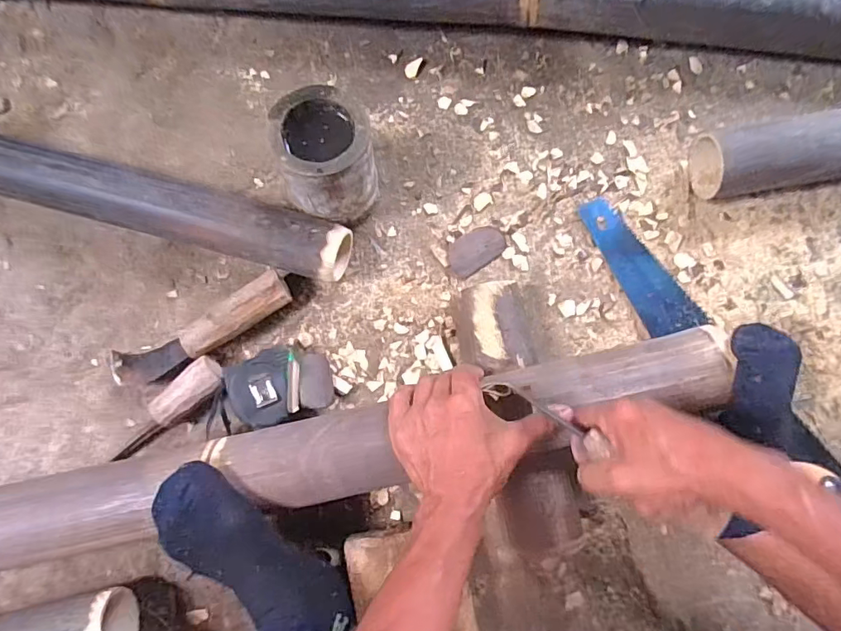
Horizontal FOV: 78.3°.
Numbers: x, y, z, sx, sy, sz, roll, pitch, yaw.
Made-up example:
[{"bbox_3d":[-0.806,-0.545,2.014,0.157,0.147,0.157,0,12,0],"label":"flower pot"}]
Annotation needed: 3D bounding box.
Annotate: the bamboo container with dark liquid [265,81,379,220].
[{"bbox_3d":[-0.094,-0.160,0.556,0.091,0.148,0.094,-7,82,0],"label":"bamboo container with dark liquid"}]

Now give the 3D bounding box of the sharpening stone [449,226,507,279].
[{"bbox_3d":[0.064,-0.078,0.608,0.071,0.016,0.043,-36,82,-3],"label":"sharpening stone"}]

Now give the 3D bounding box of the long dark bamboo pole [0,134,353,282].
[{"bbox_3d":[-0.323,-0.126,0.589,0.487,0.082,0.063,15,83,4],"label":"long dark bamboo pole"}]

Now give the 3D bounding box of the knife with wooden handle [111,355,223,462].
[{"bbox_3d":[-0.278,0.108,0.569,0.152,0.039,0.034,-44,84,-5],"label":"knife with wooden handle"}]

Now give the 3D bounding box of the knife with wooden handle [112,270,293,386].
[{"bbox_3d":[-0.246,0.020,0.580,0.217,0.043,0.049,-26,82,-1],"label":"knife with wooden handle"}]

